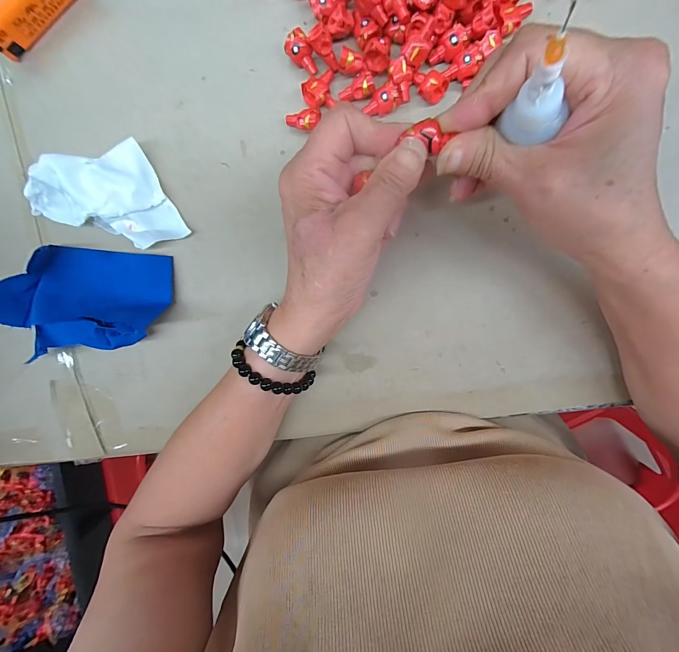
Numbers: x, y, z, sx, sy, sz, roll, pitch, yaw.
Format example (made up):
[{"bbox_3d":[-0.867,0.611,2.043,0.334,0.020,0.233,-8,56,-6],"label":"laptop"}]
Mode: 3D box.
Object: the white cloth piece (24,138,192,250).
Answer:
[{"bbox_3d":[-0.178,-0.085,0.235,0.106,0.031,0.070,-16,97,6],"label":"white cloth piece"}]

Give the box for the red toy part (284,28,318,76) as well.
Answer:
[{"bbox_3d":[-0.025,-0.187,0.223,0.015,0.015,0.024,-35,95,8],"label":"red toy part"}]

